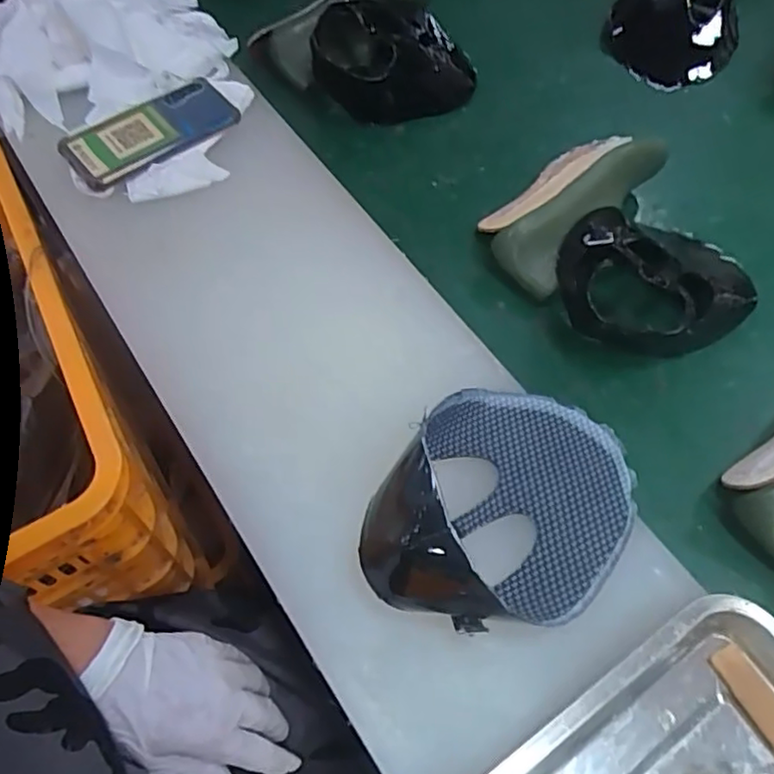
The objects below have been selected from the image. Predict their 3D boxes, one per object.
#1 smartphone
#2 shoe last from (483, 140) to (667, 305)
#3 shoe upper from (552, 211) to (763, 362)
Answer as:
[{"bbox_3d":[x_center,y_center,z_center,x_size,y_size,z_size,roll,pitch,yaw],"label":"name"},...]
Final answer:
[{"bbox_3d":[-0.232,-0.252,0.608,0.163,0.010,0.080,-33,69,-19],"label":"smartphone"},{"bbox_3d":[0.184,-0.194,0.628,0.098,0.084,0.212,38,66,16],"label":"shoe last"},{"bbox_3d":[0.267,-0.117,0.584,0.194,0.087,0.154,-27,67,-17],"label":"shoe upper"}]

